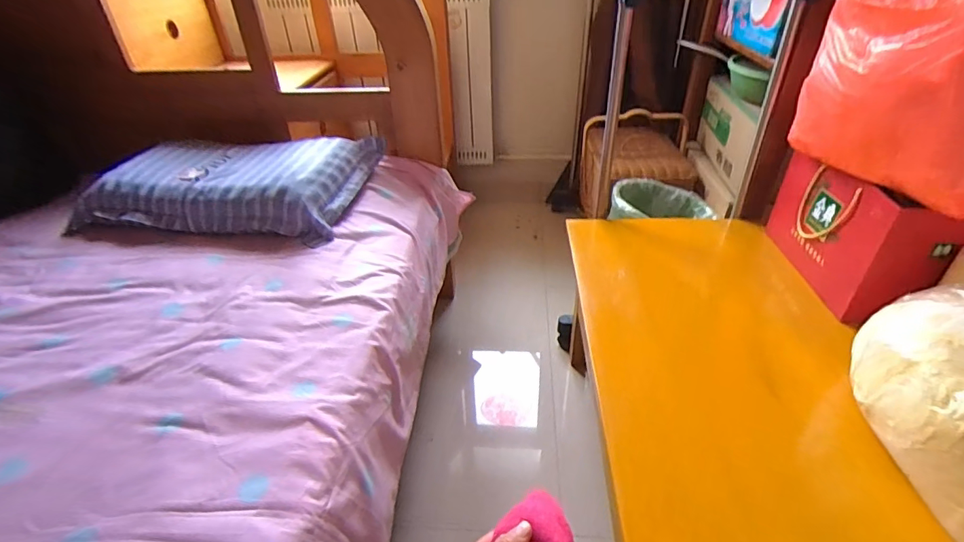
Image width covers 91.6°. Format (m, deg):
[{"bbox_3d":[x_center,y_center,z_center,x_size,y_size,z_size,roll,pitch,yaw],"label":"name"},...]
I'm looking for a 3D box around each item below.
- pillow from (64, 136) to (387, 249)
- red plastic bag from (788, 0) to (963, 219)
[{"bbox_3d":[-0.568,-0.214,1.120,0.582,0.132,0.381,0,34,3],"label":"pillow"},{"bbox_3d":[0.646,-0.266,0.670,0.215,0.247,0.305,-5,34,-5],"label":"red plastic bag"}]

